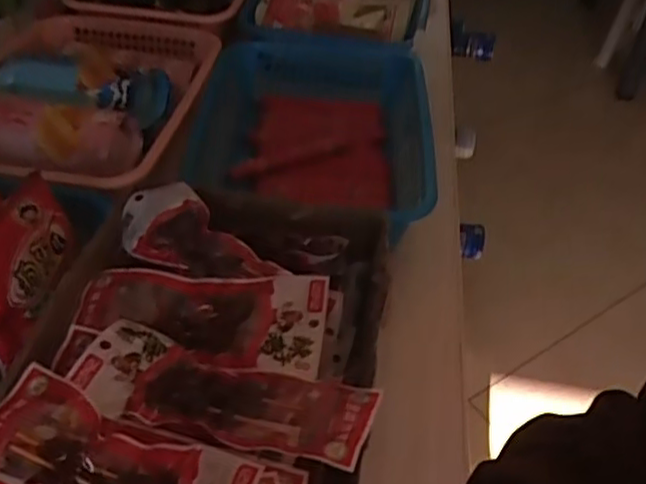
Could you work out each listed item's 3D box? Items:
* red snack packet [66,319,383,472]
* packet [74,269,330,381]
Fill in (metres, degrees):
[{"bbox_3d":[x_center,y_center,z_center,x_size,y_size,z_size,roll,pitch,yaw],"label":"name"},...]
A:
[{"bbox_3d":[-0.065,0.095,0.447,0.194,0.029,0.081,7,23,12],"label":"red snack packet"},{"bbox_3d":[-0.094,0.058,0.512,0.188,0.028,0.081,6,43,2],"label":"packet"}]

